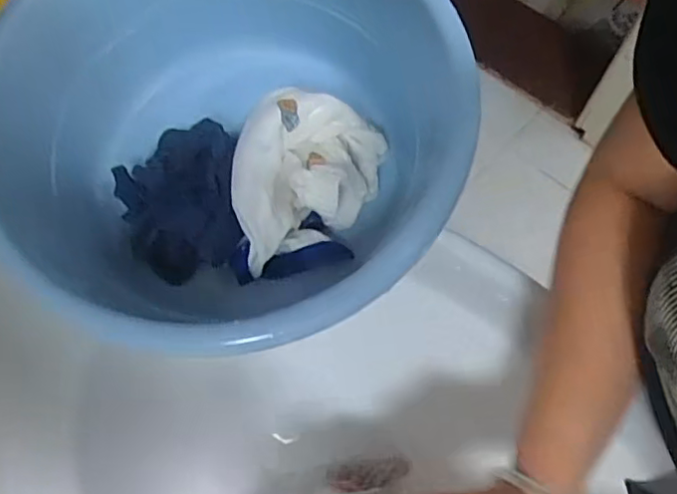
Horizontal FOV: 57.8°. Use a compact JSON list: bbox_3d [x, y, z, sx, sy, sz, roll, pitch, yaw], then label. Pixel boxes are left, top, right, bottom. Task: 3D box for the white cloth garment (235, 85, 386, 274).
[{"bbox_3d":[-0.026,-0.063,0.473,0.135,0.057,0.106,-24,68,-11],"label":"white cloth garment"}]

